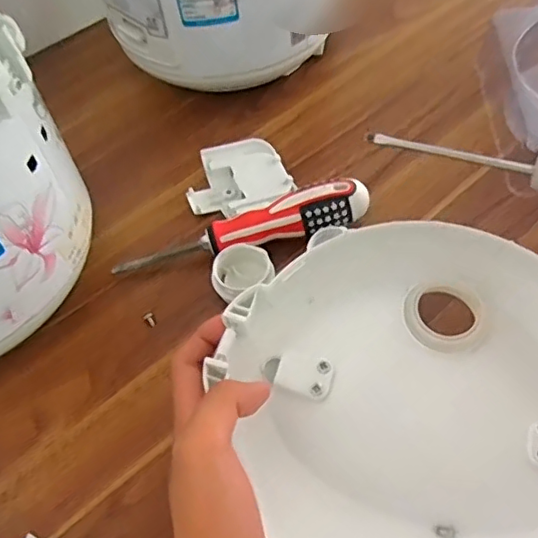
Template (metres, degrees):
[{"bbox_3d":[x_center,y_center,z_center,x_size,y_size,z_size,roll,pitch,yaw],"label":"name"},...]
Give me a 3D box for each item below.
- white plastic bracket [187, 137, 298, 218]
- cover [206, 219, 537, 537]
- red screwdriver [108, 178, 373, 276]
[{"bbox_3d":[-0.024,-0.069,0.452,0.078,0.016,0.072,-14,55,-5],"label":"white plastic bracket"},{"bbox_3d":[0.083,0.071,0.298,0.190,0.049,0.200,-21,56,-10],"label":"cover"},{"bbox_3d":[-0.017,-0.023,0.405,0.178,0.040,0.032,-16,55,-6],"label":"red screwdriver"}]

